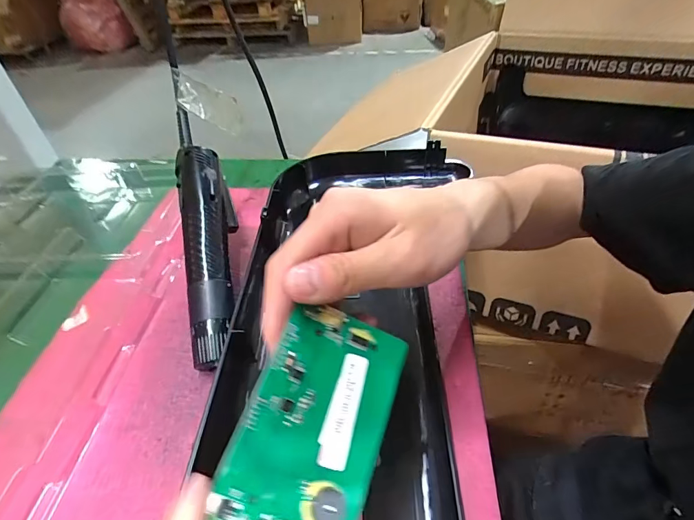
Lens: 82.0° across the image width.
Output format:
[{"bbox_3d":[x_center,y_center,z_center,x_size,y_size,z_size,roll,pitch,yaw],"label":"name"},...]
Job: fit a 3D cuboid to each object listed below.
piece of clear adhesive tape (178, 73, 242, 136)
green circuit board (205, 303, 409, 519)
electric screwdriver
[{"bbox_3d":[-0.126,-0.142,0.366,0.062,0.030,0.011,22,14,-8],"label":"piece of clear adhesive tape"},{"bbox_3d":[-0.013,0.072,0.174,0.060,0.006,0.102,27,64,-9],"label":"green circuit board"},{"bbox_3d":[-0.114,-0.010,0.328,0.040,0.028,0.191,-10,66,-5],"label":"electric screwdriver"}]

